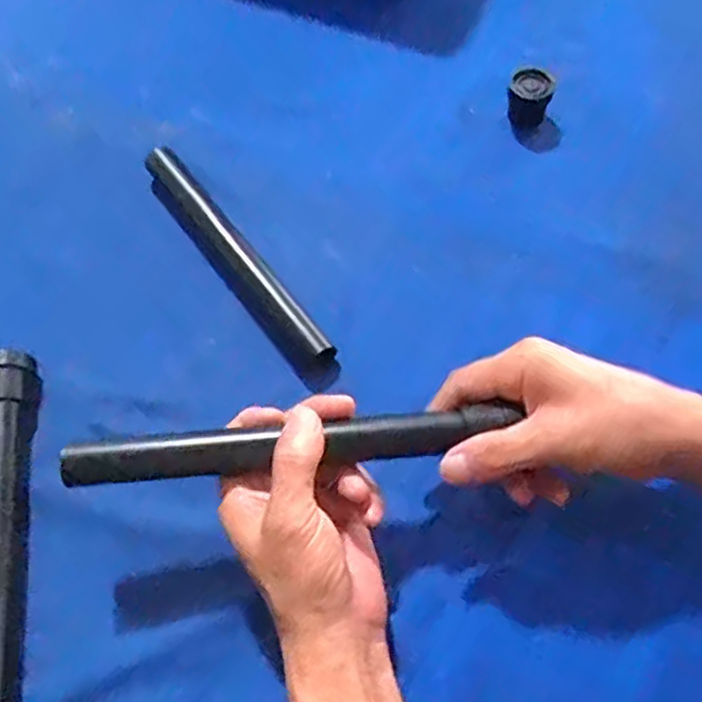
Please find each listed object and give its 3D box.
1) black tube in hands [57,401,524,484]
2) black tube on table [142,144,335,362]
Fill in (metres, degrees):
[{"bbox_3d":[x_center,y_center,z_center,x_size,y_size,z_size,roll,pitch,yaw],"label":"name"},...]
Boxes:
[{"bbox_3d":[-0.033,0.051,0.379,0.237,0.019,0.021,-6,62,-4],"label":"black tube in hands"},{"bbox_3d":[-0.084,-0.073,0.507,0.021,0.028,0.217,-35,66,-15],"label":"black tube on table"}]

